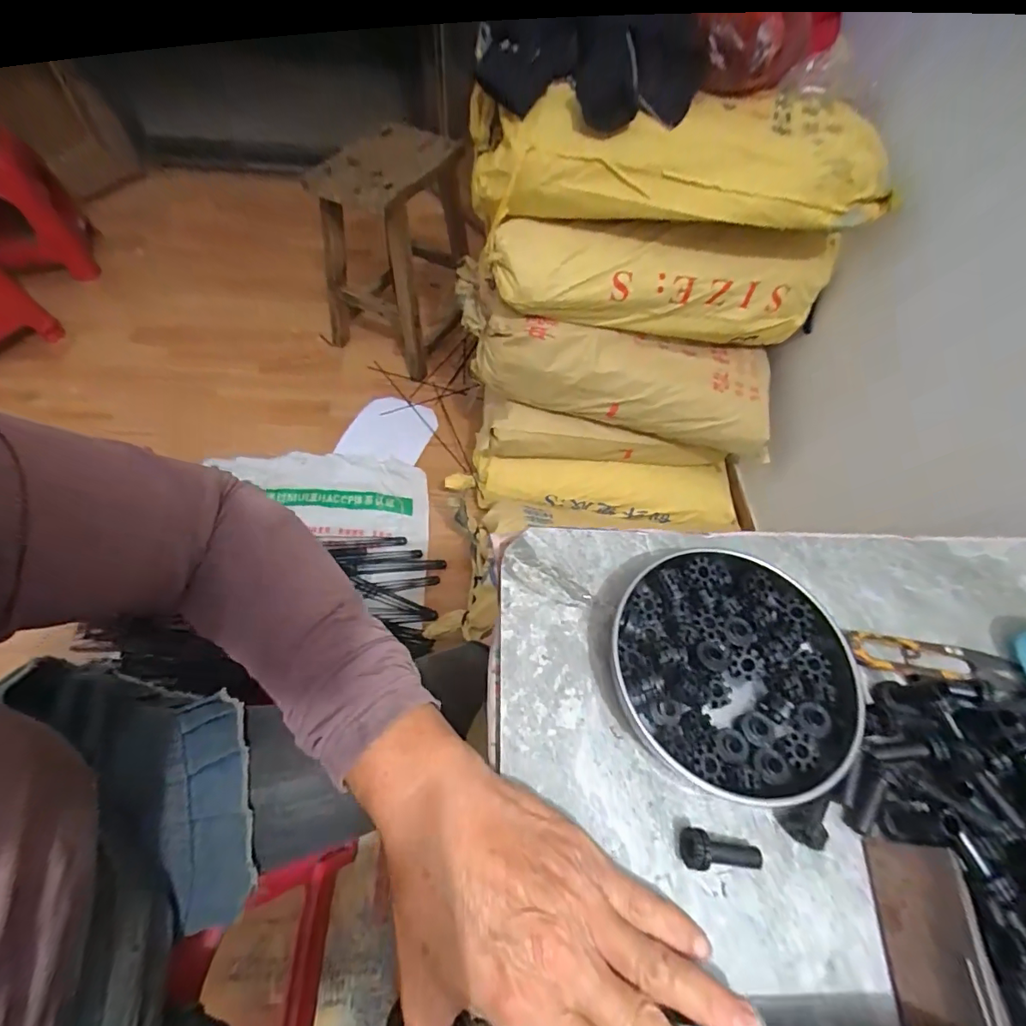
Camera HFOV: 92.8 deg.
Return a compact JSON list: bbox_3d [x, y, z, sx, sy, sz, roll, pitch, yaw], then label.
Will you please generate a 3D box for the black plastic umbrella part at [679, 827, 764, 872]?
[{"bbox_3d":[0.104,0.169,0.246,0.040,0.013,0.017,3,57,-2],"label":"black plastic umbrella part"}]

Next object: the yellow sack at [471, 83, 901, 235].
[{"bbox_3d":[0.235,-0.511,0.731,0.589,0.140,0.174,2,57,-3],"label":"yellow sack"}]

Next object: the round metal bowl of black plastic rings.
[{"bbox_3d":[0.130,0.088,0.290,0.132,0.028,0.140,2,57,-3],"label":"round metal bowl of black plastic rings"}]

